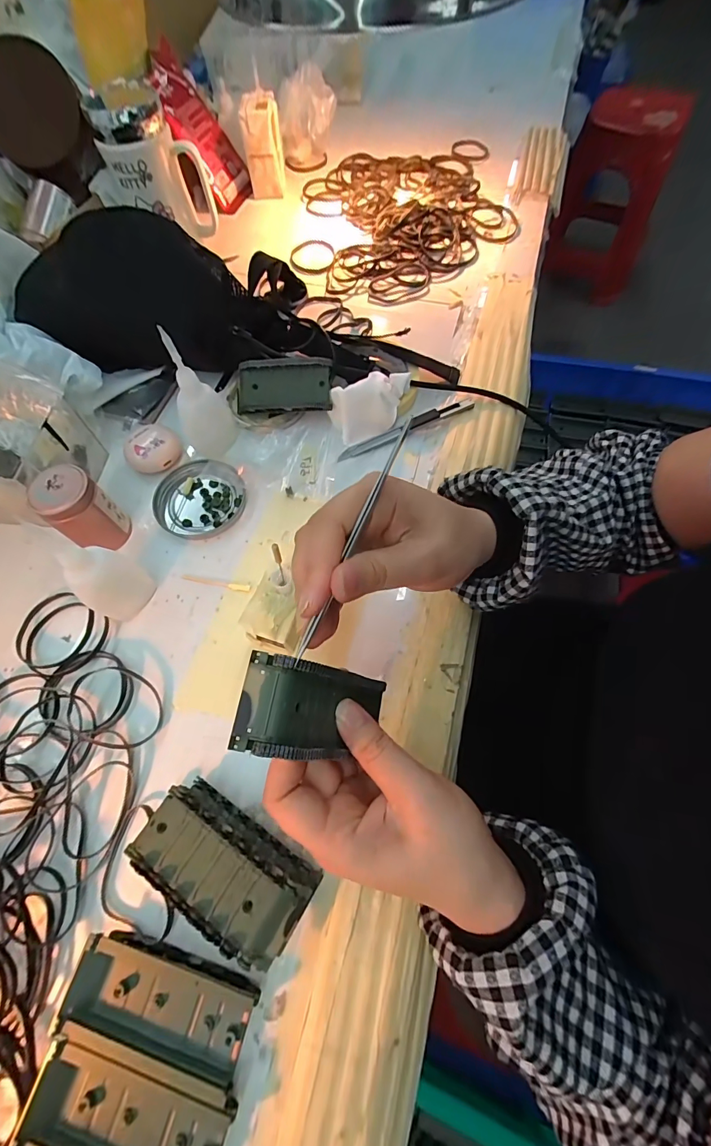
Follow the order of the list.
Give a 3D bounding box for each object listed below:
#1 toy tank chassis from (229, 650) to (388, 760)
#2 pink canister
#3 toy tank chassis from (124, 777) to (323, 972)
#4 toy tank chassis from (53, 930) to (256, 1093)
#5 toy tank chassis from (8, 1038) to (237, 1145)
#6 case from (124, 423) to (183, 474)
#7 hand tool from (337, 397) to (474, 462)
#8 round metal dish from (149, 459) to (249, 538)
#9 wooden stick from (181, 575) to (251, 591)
[{"bbox_3d":[-0.017,0.070,0.207,0.019,0.088,0.043,0,70,41],"label":"toy tank chassis"},{"bbox_3d":[-0.217,-0.049,0.326,0.043,0.062,0.044,36,71,15],"label":"pink canister"},{"bbox_3d":[-0.077,0.169,0.241,0.106,0.033,0.051,30,70,13],"label":"toy tank chassis"},{"bbox_3d":[-0.107,0.233,0.222,0.098,0.015,0.041,12,67,6],"label":"toy tank chassis"},{"bbox_3d":[-0.115,0.275,0.202,0.099,0.017,0.048,13,67,7],"label":"toy tank chassis"},{"bbox_3d":[-0.186,-0.115,0.377,0.043,0.018,0.047,0,66,1],"label":"case"},{"bbox_3d":[0.048,-0.137,0.385,0.138,0.013,0.013,-22,68,-9],"label":"hand tool"},{"bbox_3d":[-0.139,-0.066,0.364,0.080,0.008,0.075,0,66,1],"label":"round metal dish"},{"bbox_3d":[-0.114,0.008,0.332,0.059,0.004,0.006,10,67,5],"label":"wooden stick"}]

